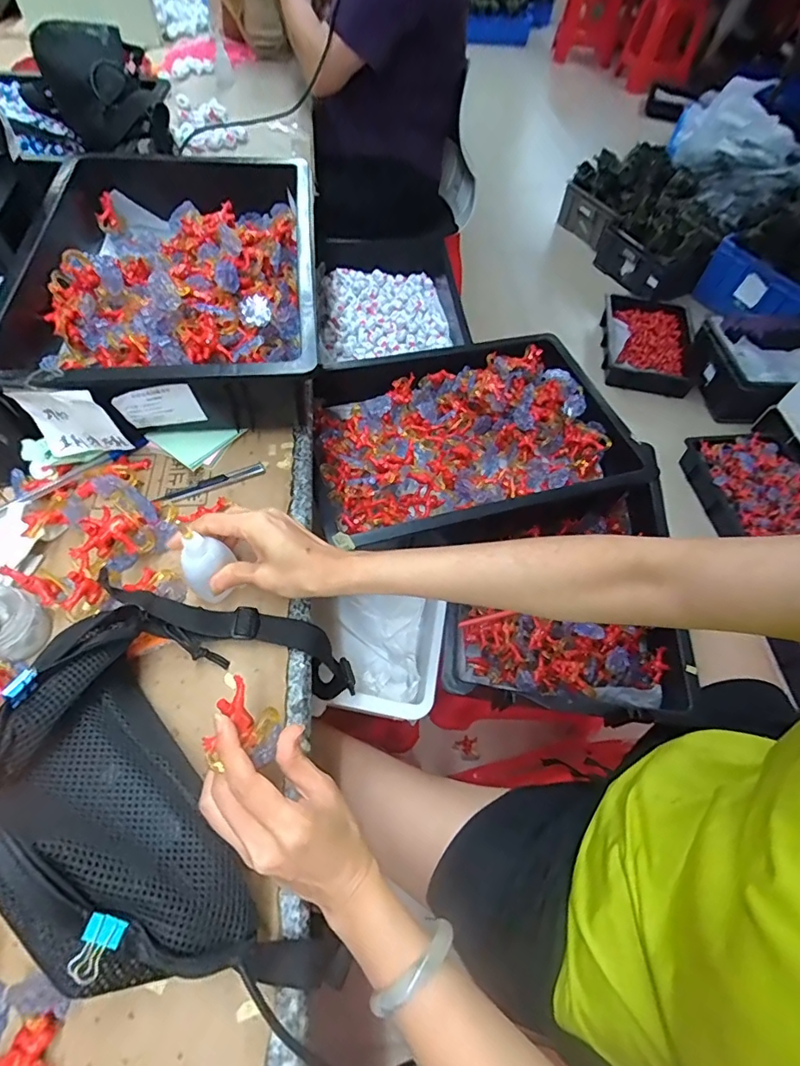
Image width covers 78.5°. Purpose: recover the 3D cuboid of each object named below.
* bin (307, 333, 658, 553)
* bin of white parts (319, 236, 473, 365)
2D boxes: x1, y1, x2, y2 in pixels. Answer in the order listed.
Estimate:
[{"bbox_3d":[0.085,-0.140,0.704,0.450,0.111,0.321,-16,61,-13],"label":"bin"},{"bbox_3d":[-0.030,-0.513,1.054,0.292,0.094,0.359,-2,59,-5],"label":"bin of white parts"}]

